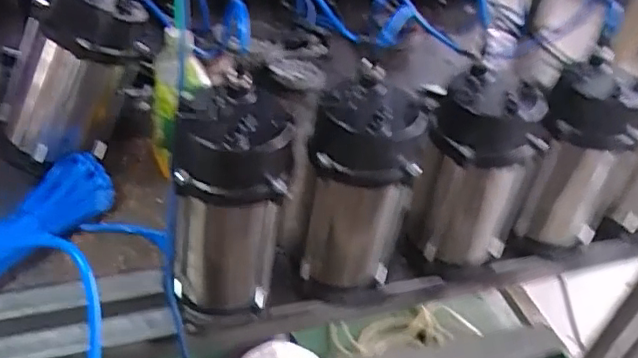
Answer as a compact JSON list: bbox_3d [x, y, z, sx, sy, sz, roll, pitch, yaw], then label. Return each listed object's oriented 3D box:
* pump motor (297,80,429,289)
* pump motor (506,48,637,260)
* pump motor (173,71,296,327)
[{"bbox_3d":[0.043,0.017,0.674,0.117,0.239,0.097,5,40,-3],"label":"pump motor"},{"bbox_3d":[0.333,-0.017,0.779,0.115,0.247,0.124,24,42,19],"label":"pump motor"},{"bbox_3d":[-0.096,0.035,0.643,0.128,0.253,0.101,1,40,-7],"label":"pump motor"}]

